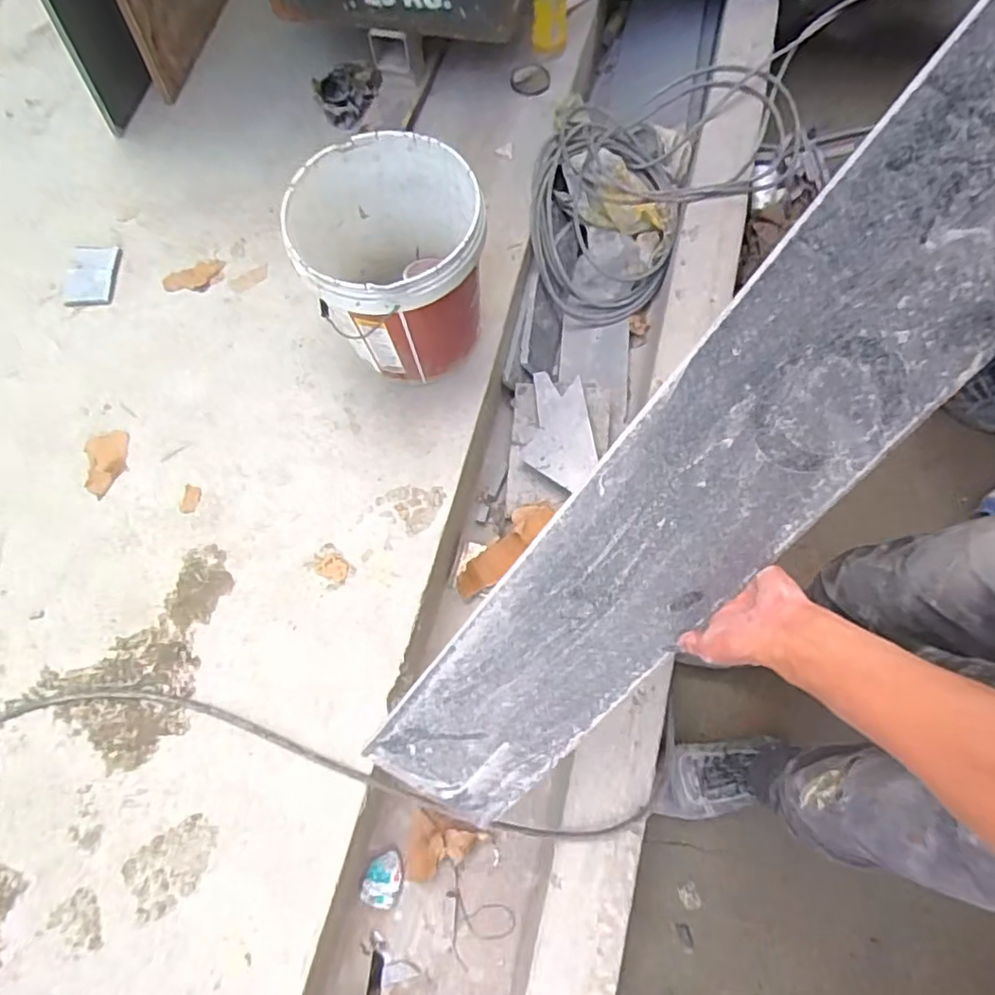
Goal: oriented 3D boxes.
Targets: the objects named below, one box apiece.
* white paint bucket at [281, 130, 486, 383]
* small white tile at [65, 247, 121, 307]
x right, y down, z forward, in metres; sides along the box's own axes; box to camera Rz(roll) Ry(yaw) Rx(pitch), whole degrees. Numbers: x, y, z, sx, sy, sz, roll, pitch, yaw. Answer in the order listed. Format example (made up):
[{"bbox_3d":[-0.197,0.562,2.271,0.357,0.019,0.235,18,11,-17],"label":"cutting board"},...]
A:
[{"bbox_3d":[-0.172,-0.393,1.056,0.286,0.305,0.299,-1,72,3],"label":"white paint bucket"},{"bbox_3d":[-0.865,-0.475,1.308,0.102,0.022,0.150,-3,72,2],"label":"small white tile"}]

